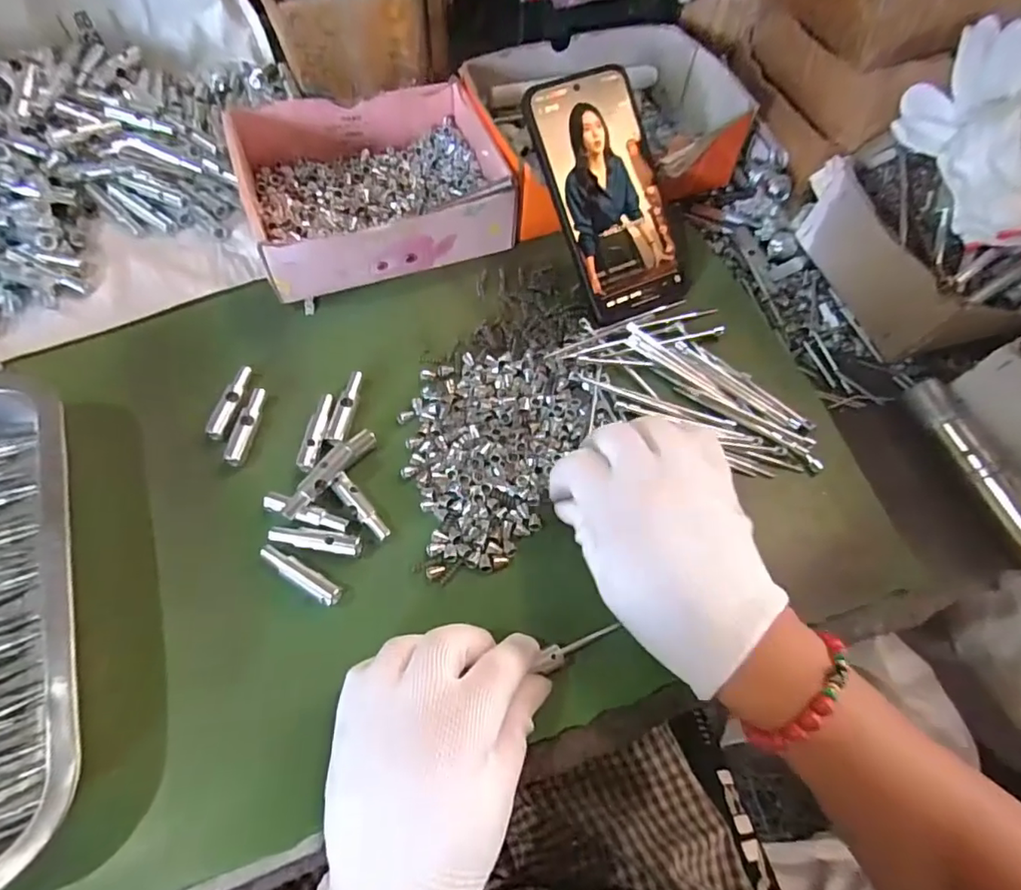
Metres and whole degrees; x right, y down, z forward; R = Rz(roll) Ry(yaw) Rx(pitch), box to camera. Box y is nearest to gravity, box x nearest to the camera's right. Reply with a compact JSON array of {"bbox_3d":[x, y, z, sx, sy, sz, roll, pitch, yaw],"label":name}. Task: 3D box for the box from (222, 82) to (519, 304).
[{"bbox_3d":[-0.100,-0.190,0.411,0.177,0.064,0.140,-17,66,-10],"label":"box"}]

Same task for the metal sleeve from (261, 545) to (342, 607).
[{"bbox_3d":[-0.117,0.072,0.309,0.052,0.006,0.012,29,67,11],"label":"metal sleeve"}]

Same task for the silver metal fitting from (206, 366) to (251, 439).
[{"bbox_3d":[-0.177,-0.027,0.353,0.009,0.010,0.051,13,64,4],"label":"silver metal fitting"}]

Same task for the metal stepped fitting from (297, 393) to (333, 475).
[{"bbox_3d":[-0.121,-0.006,0.348,0.011,0.013,0.051,9,64,2],"label":"metal stepped fitting"}]

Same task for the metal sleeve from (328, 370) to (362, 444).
[{"bbox_3d":[-0.104,-0.025,0.353,0.011,0.008,0.048,11,64,3],"label":"metal sleeve"}]

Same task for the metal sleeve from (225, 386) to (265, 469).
[{"bbox_3d":[-0.164,-0.011,0.348,0.010,0.009,0.052,10,64,2],"label":"metal sleeve"}]

